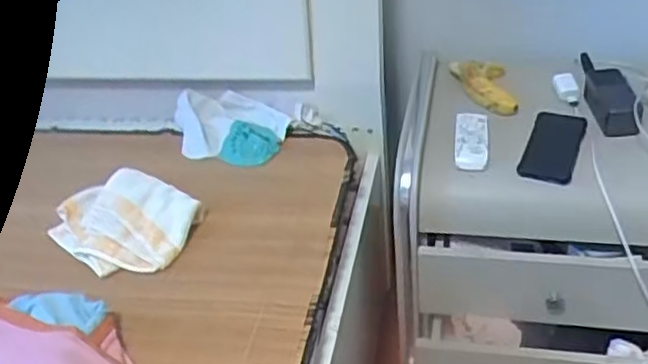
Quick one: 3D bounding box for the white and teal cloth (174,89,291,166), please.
[{"bbox_3d":[-0.171,-0.106,1.274,0.194,0.068,0.185,-13,34,-7],"label":"white and teal cloth"}]

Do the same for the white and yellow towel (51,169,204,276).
[{"bbox_3d":[-0.303,0.059,1.073,0.213,0.056,0.175,22,44,37],"label":"white and yellow towel"}]

